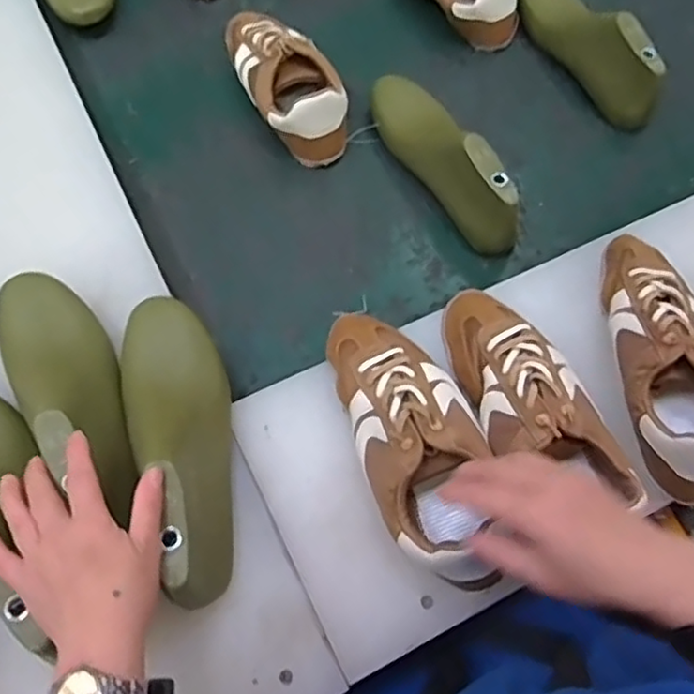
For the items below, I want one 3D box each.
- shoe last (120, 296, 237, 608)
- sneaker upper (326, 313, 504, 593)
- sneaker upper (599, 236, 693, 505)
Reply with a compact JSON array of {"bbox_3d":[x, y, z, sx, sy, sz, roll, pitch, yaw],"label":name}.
[{"bbox_3d":[-0.130,0.070,0.519,0.077,0.087,0.251,-14,59,-7],"label":"shoe last"},{"bbox_3d":[0.055,0.065,0.511,0.094,0.076,0.239,-16,68,-9],"label":"sneaker upper"},{"bbox_3d":[0.271,0.002,0.553,0.086,0.080,0.247,-1,65,-1],"label":"sneaker upper"}]

